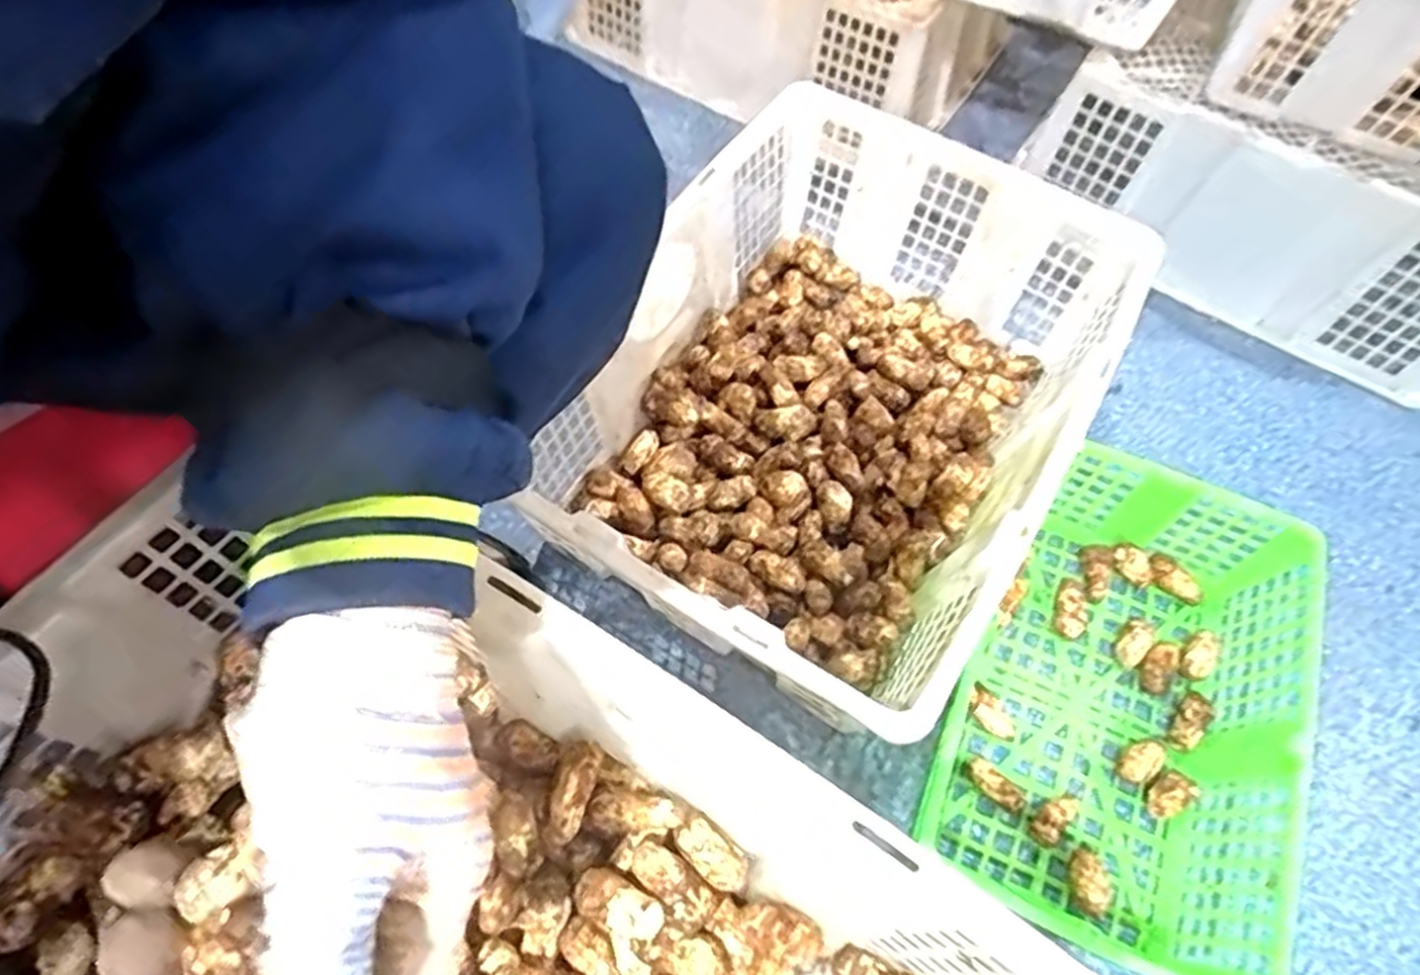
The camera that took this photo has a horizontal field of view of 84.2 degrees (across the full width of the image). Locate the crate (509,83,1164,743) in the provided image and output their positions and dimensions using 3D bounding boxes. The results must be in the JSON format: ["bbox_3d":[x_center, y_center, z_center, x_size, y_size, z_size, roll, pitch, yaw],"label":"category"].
[{"bbox_3d":[0.101,-0.074,0.639,0.340,0.155,0.466,29,66,16],"label":"crate"}]

